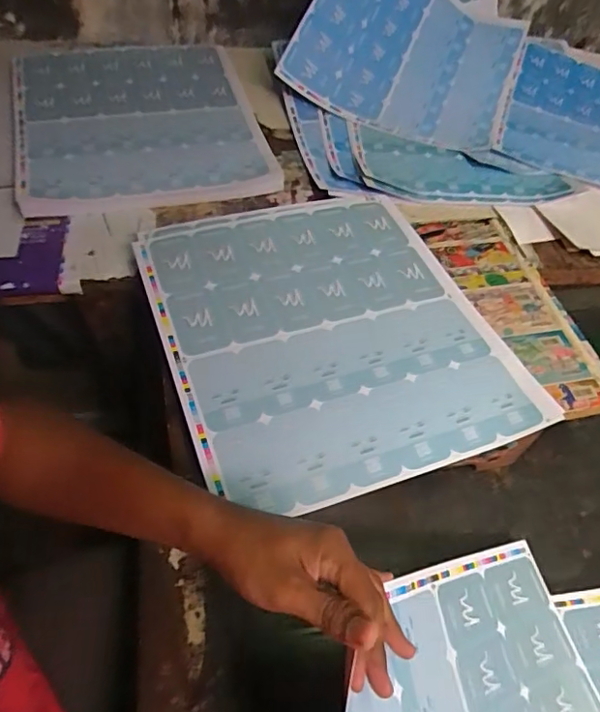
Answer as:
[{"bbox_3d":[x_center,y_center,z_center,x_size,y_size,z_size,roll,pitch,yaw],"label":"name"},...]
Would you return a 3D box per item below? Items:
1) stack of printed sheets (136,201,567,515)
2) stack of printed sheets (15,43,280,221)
[{"bbox_3d":[0.025,-0.036,0.626,0.353,0.031,0.412,-16,57,-16],"label":"stack of printed sheets"},{"bbox_3d":[-0.257,-0.389,0.865,0.365,0.030,0.442,-11,56,-13],"label":"stack of printed sheets"}]

